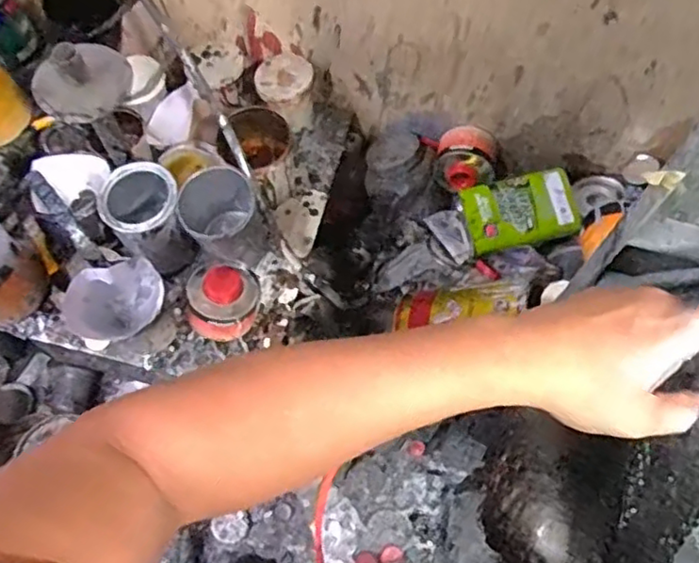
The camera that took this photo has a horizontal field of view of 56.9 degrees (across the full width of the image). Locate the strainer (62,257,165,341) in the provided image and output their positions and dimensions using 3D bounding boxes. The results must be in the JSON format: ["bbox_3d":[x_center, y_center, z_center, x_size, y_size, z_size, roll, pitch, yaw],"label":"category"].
[{"bbox_3d":[-0.300,0.032,0.835,0.127,0.068,0.095,-17,67,-8],"label":"strainer"}]

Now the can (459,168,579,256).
[{"bbox_3d":[0.276,-0.116,1.041,0.179,0.051,0.116,-10,66,-5],"label":"can"}]

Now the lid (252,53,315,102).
[{"bbox_3d":[-0.104,-0.314,0.998,0.088,0.018,0.083,-3,76,14],"label":"lid"}]

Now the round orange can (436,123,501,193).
[{"bbox_3d":[0.186,-0.193,1.042,0.099,0.076,0.086,11,66,4],"label":"round orange can"}]

